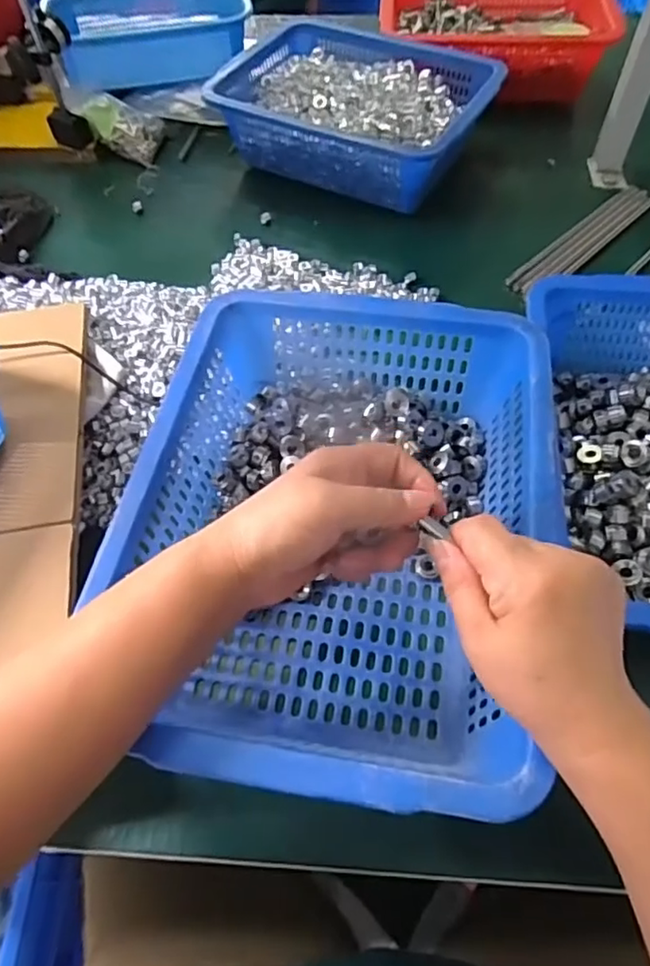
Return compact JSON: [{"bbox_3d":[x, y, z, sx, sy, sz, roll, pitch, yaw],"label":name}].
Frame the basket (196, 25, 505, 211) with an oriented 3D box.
[{"bbox_3d":[0.042,-0.461,0.763,0.312,0.094,0.228,25,61,16],"label":"basket"}]

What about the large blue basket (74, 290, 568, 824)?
[{"bbox_3d":[0.010,0.028,0.440,0.270,0.114,0.358,8,58,6],"label":"large blue basket"}]

